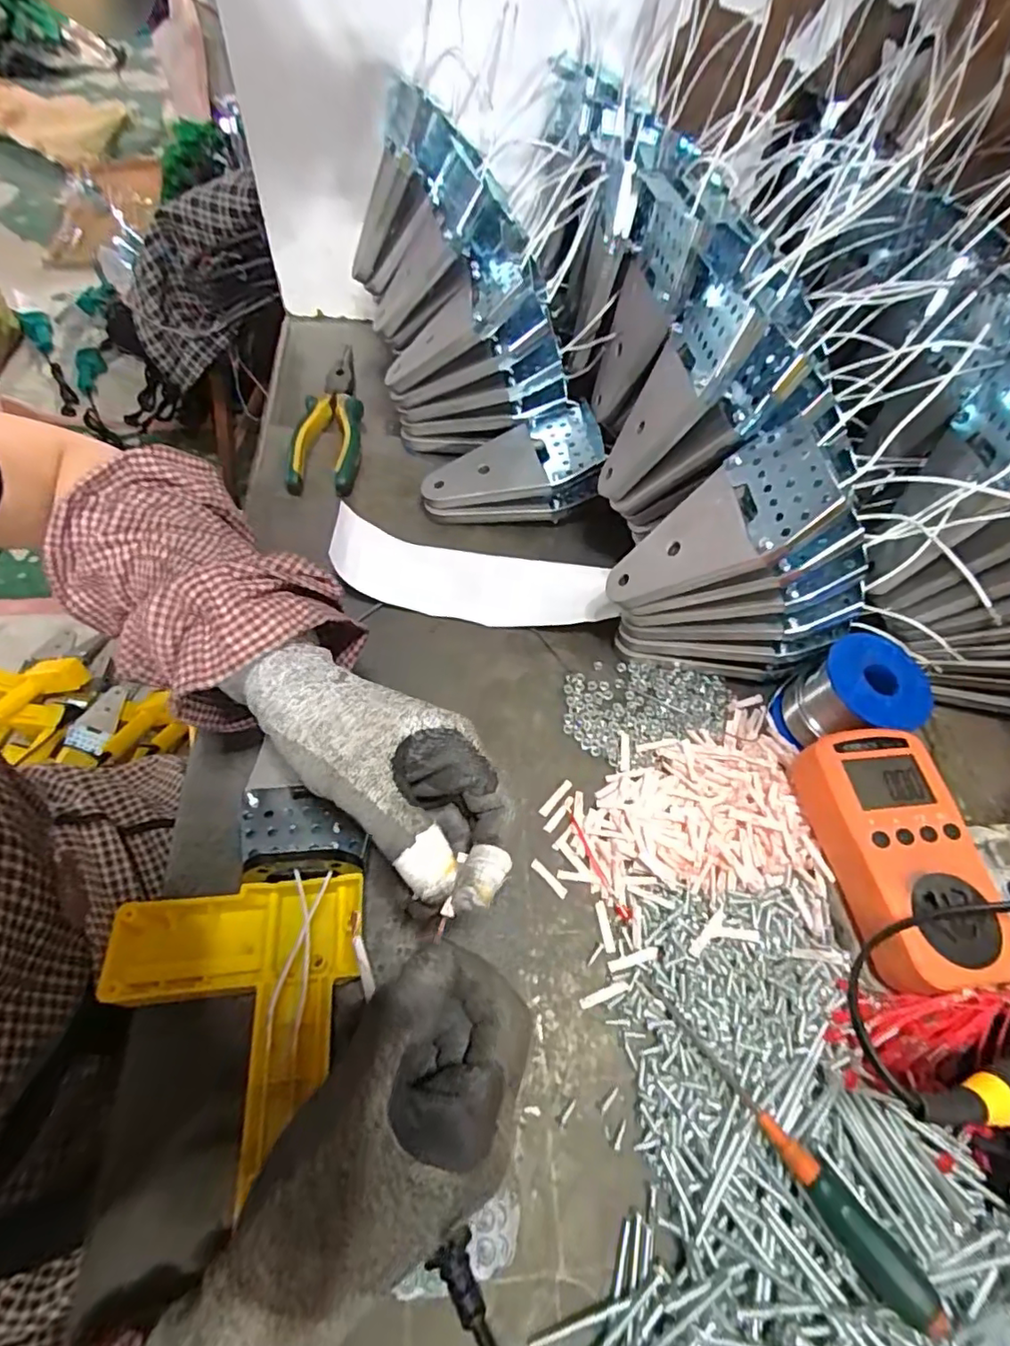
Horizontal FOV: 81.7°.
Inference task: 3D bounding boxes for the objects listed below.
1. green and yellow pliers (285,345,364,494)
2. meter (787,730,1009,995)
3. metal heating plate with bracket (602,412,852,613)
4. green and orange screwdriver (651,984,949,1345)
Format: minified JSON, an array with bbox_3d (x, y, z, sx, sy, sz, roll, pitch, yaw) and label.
[{"bbox_3d":[-0.151,-0.219,0.494,0.057,0.017,0.179,-1,60,-6],"label":"green and yellow pliers"},{"bbox_3d":[0.205,0.098,0.314,0.068,0.046,0.129,-2,60,-7],"label":"meter"},{"bbox_3d":[0.114,-0.078,0.327,0.015,0.132,0.066,22,52,-34],"label":"metal heating plate with bracket"},{"bbox_3d":[0.122,0.205,0.261,0.021,0.018,0.140,-32,41,-17],"label":"green and orange screwdriver"}]

